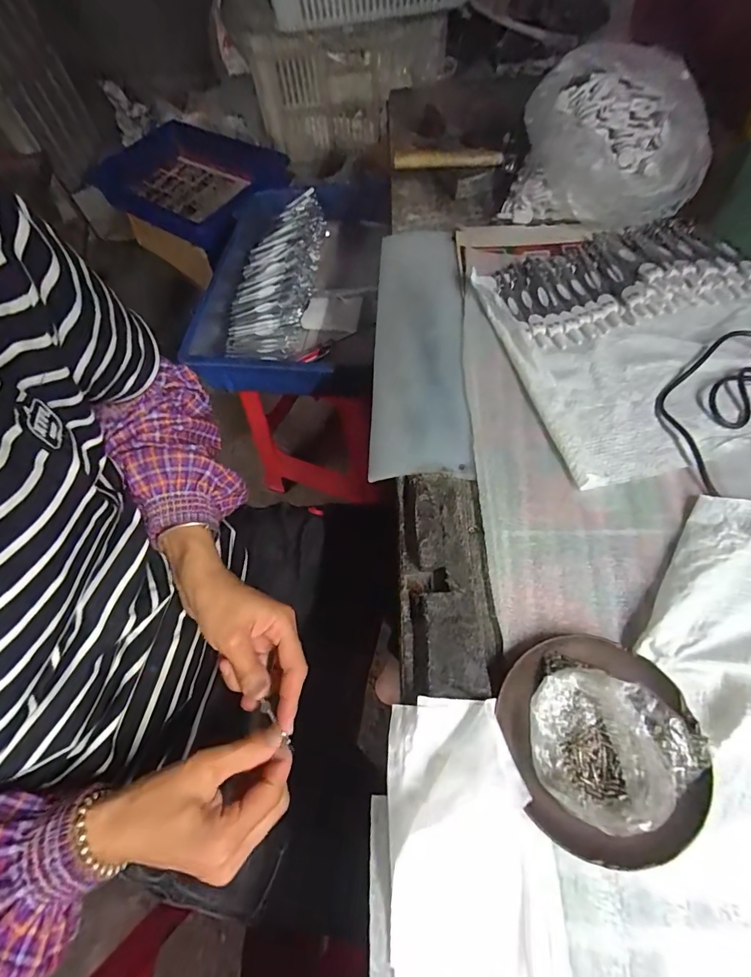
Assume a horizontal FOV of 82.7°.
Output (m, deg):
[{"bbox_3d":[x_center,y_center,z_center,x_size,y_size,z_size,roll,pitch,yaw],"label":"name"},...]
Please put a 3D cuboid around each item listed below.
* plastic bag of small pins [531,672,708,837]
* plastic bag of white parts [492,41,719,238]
[{"bbox_3d":[0.135,0.150,0.248,0.088,0.031,0.078,35,69,19],"label":"plastic bag of small pins"},{"bbox_3d":[0.266,-0.390,0.481,0.193,0.113,0.145,15,64,11],"label":"plastic bag of white parts"}]

